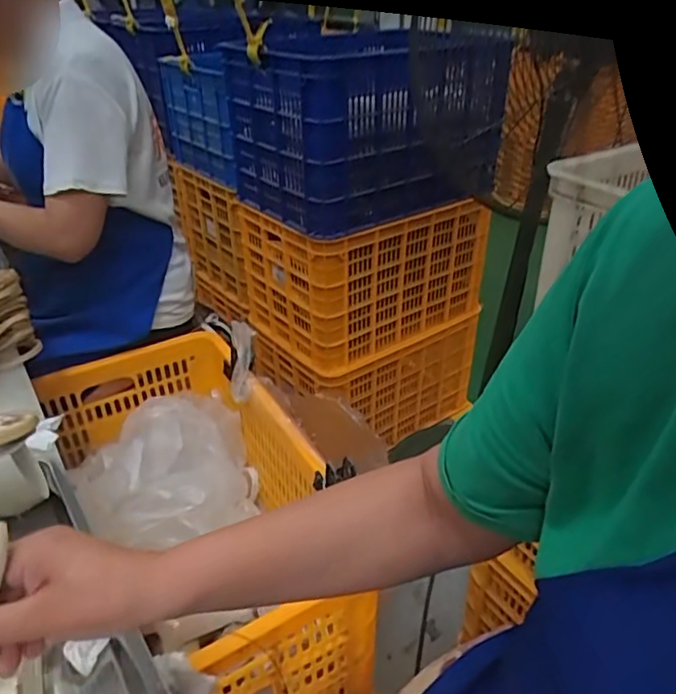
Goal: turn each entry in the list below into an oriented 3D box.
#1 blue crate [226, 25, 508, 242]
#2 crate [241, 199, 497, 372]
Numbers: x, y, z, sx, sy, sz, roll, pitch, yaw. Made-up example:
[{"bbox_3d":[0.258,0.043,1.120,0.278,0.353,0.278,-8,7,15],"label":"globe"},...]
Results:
[{"bbox_3d":[0.064,-0.517,1.398,0.538,0.336,0.358,-21,38,-31],"label":"blue crate"},{"bbox_3d":[0.080,-0.234,1.631,0.575,0.364,0.351,-21,38,-31],"label":"crate"}]

